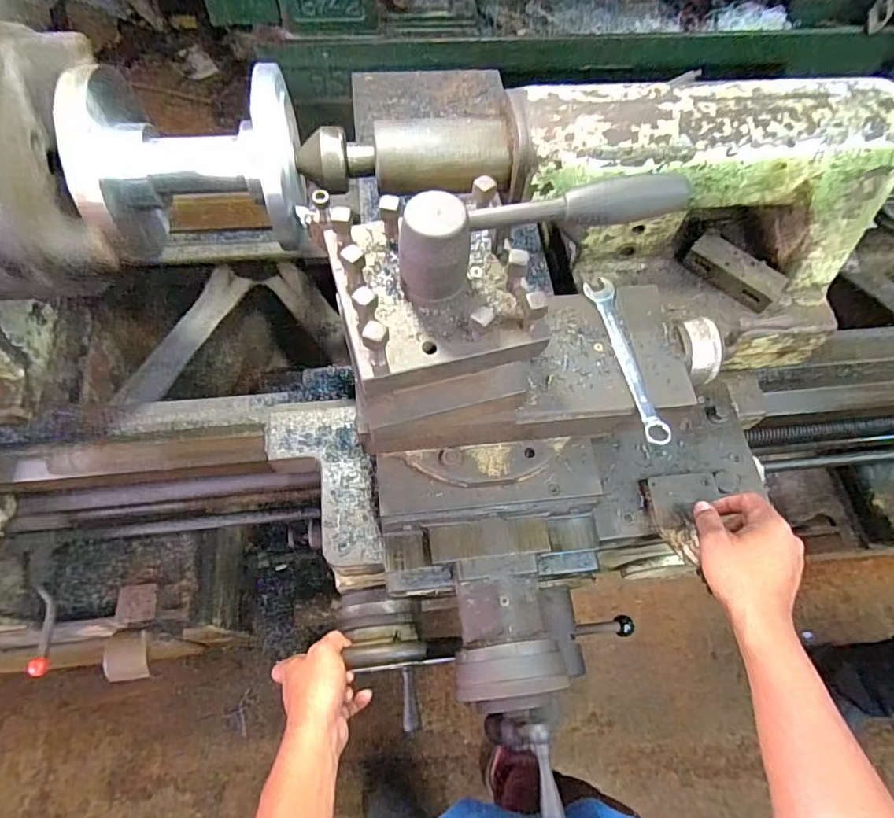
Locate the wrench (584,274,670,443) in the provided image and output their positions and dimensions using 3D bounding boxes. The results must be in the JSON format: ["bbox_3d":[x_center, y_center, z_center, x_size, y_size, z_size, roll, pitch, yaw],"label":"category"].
[{"bbox_3d":[0.170,-0.049,0.517,0.028,0.011,0.178,-11,66,-8],"label":"wrench"}]

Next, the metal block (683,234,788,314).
[{"bbox_3d":[0.342,-0.163,0.660,0.108,0.025,0.047,38,68,14],"label":"metal block"}]

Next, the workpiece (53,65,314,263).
[{"bbox_3d":[-0.223,-0.216,0.505,0.184,0.144,0.128,-8,65,-7],"label":"workpiece"}]

